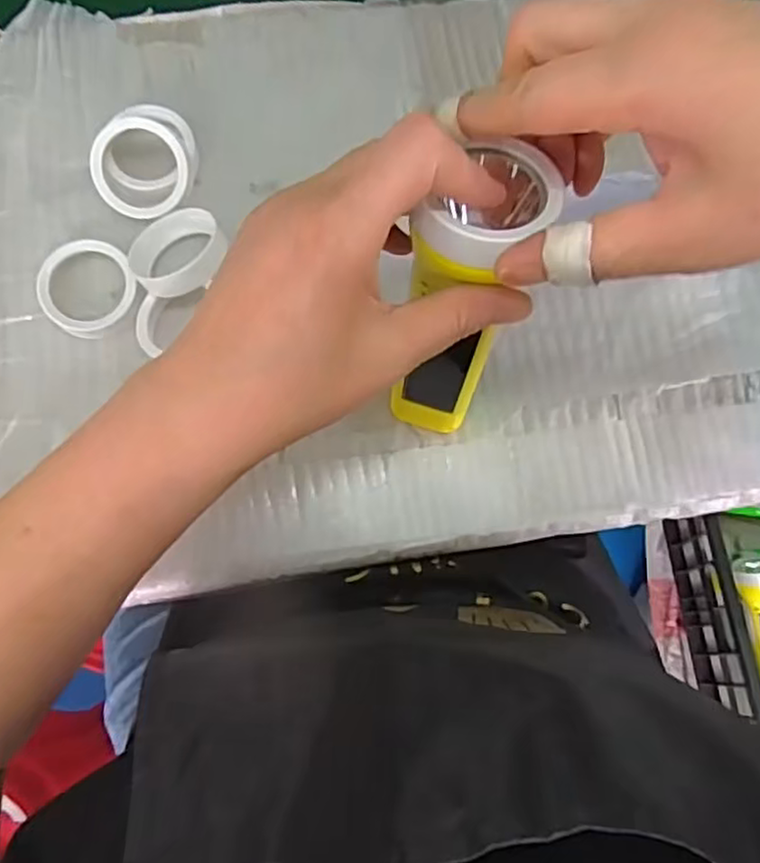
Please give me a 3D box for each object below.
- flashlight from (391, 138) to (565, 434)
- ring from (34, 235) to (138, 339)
[{"bbox_3d":[0.032,-0.055,0.309,0.050,0.176,0.052,2,70,-4],"label":"flashlight"},{"bbox_3d":[-0.164,-0.081,0.384,0.053,0.016,0.050,1,79,-3],"label":"ring"}]

